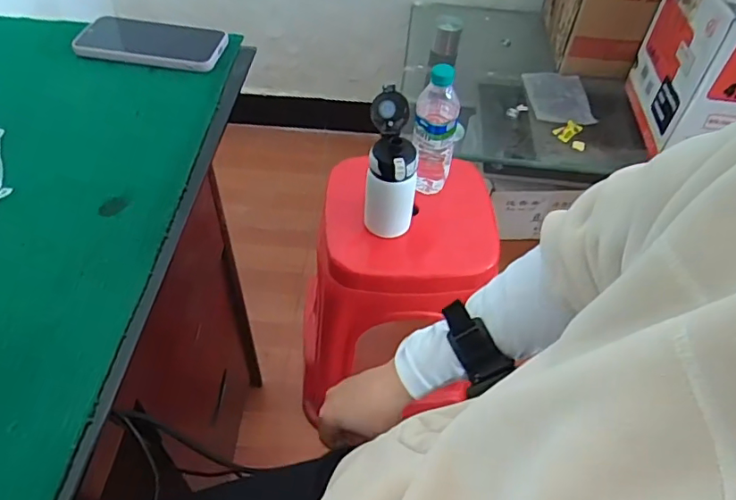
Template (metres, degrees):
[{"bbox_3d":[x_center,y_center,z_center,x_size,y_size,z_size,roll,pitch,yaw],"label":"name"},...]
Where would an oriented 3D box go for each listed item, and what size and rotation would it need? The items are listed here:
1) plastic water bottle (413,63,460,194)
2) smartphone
[{"bbox_3d":[0.108,-0.193,0.860,0.066,0.227,0.063,10,49,5],"label":"plastic water bottle"},{"bbox_3d":[-0.244,-0.238,0.616,0.156,0.017,0.067,7,49,3],"label":"smartphone"}]

